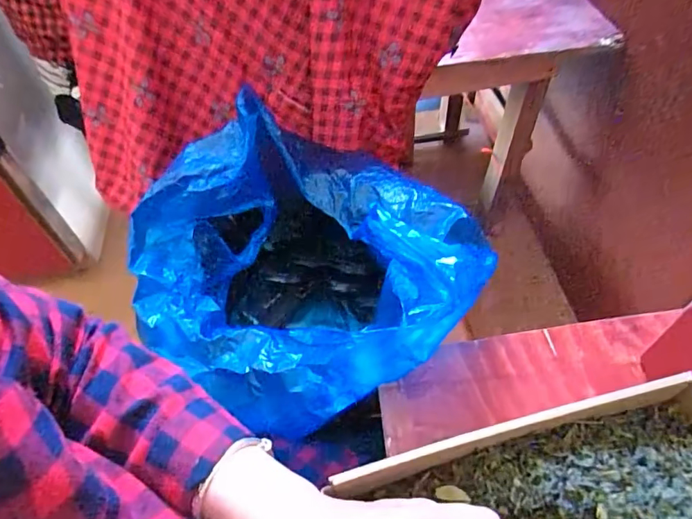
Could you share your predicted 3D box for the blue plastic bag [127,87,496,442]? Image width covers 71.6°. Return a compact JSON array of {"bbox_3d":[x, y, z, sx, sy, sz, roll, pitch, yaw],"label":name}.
[{"bbox_3d":[-0.046,0.023,0.508,0.290,0.248,0.306,-28,56,-17],"label":"blue plastic bag"}]

